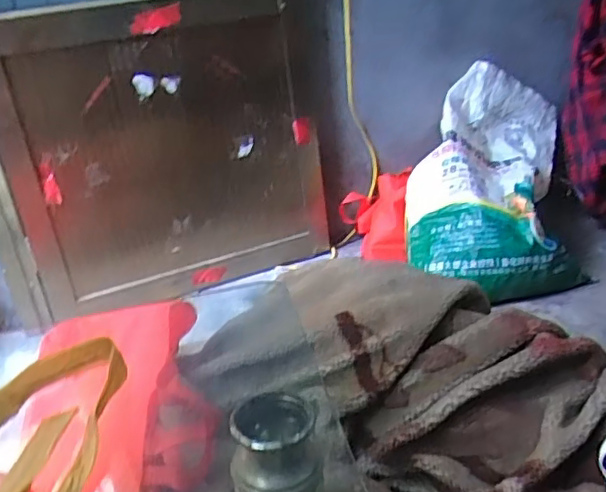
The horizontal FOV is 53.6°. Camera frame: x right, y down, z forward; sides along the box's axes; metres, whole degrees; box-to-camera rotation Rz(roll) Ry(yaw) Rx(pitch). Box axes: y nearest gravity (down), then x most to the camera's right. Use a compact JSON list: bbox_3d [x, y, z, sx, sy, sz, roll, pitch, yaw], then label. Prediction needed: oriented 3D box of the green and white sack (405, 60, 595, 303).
[{"bbox_3d":[0.547,-0.201,1.697,0.433,0.265,0.825,2,48,21],"label":"green and white sack"}]

